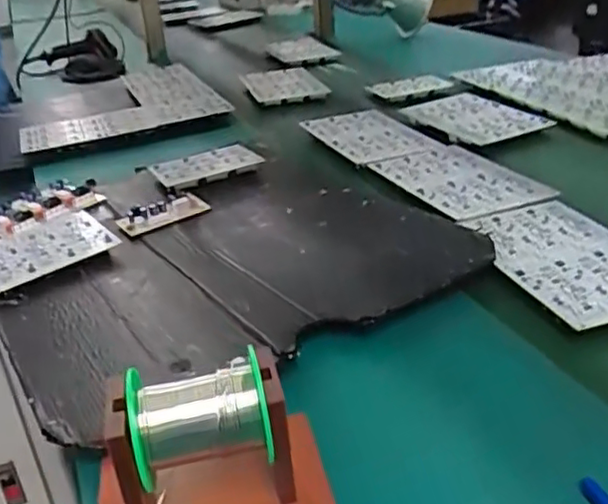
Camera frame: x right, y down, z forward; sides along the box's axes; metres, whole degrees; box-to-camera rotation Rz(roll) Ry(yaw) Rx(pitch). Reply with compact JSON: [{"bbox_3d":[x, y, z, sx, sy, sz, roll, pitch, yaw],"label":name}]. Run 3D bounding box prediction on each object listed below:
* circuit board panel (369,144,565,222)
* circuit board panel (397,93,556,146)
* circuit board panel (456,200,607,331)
[{"bbox_3d":[0.183,-0.087,0.757,0.128,0.008,0.192,-17,32,-19],"label":"circuit board panel"},{"bbox_3d":[0.252,-0.203,0.959,0.135,0.008,0.192,-22,36,-24],"label":"circuit board panel"},{"bbox_3d":[0.243,0.003,0.592,0.128,0.005,0.195,-14,31,-14],"label":"circuit board panel"}]

